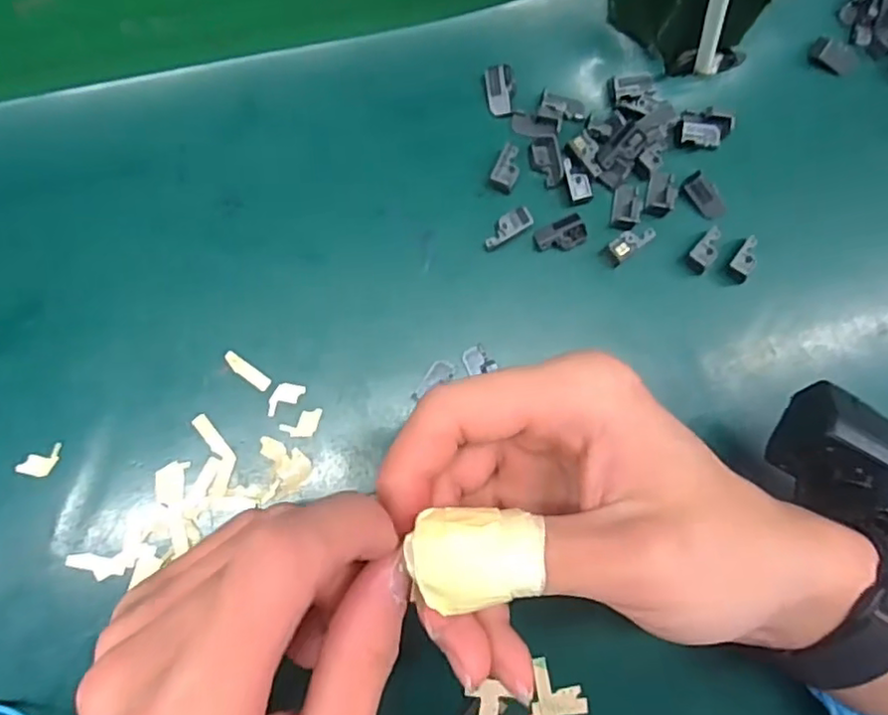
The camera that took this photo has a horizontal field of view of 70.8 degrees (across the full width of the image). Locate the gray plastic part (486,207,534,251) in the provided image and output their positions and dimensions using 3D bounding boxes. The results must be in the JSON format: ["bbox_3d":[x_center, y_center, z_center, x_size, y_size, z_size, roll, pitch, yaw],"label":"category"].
[{"bbox_3d":[0.028,-0.058,0.276,0.023,0.008,0.010,-32,87,-9],"label":"gray plastic part"}]

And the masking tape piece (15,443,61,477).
[{"bbox_3d":[-0.159,0.042,0.246,0.017,0.004,0.010,-25,81,-14],"label":"masking tape piece"}]

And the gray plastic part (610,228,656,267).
[{"bbox_3d":[0.083,-0.051,0.279,0.020,0.011,0.010,-37,87,-9],"label":"gray plastic part"}]

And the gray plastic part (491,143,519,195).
[{"bbox_3d":[0.029,-0.086,0.283,0.011,0.006,0.022,25,80,-2],"label":"gray plastic part"}]

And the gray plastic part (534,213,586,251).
[{"bbox_3d":[0.052,-0.054,0.278,0.021,0.008,0.013,-24,85,-9],"label":"gray plastic part"}]

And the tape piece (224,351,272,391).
[{"bbox_3d":[-0.082,0.006,0.259,0.022,0.004,0.006,36,80,0],"label":"tape piece"}]

